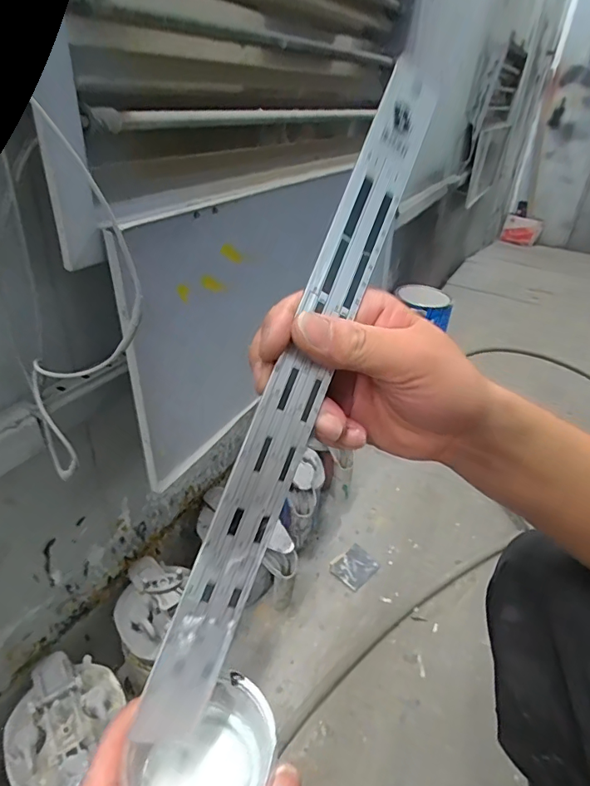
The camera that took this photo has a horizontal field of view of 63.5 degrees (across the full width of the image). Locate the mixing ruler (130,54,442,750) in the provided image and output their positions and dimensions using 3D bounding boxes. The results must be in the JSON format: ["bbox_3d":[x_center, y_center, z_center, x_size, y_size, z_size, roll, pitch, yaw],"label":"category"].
[{"bbox_3d":[0.005,-0.007,0.229,0.035,0.336,0.007,25,-8,-31],"label":"mixing ruler"}]

